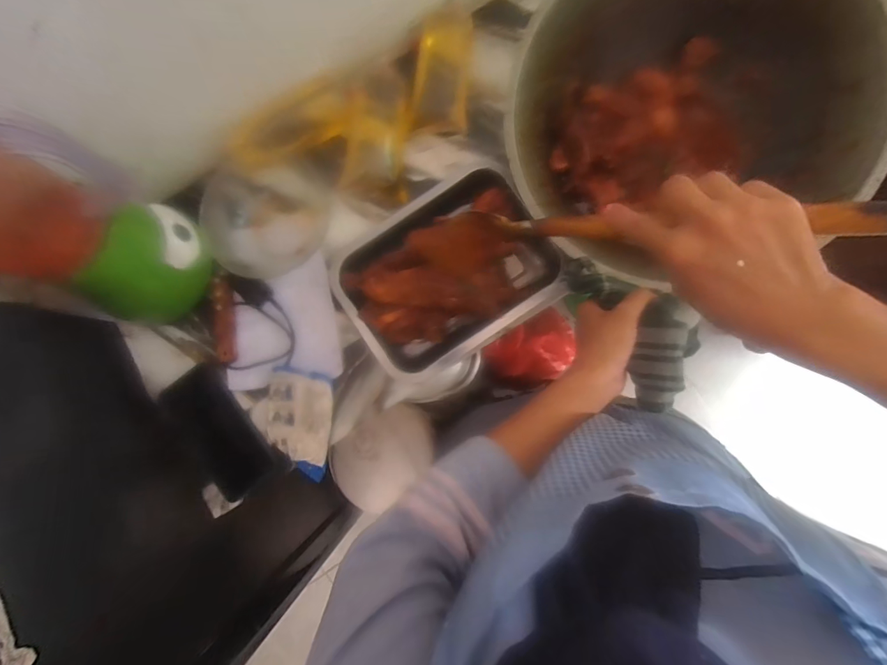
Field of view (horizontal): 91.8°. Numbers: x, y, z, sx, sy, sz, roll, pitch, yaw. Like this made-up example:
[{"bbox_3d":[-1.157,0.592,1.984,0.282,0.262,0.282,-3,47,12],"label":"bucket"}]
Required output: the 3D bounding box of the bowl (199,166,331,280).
[{"bbox_3d":[-0.228,-0.140,0.556,0.153,0.051,0.148,0,85,2],"label":"bowl"}]

